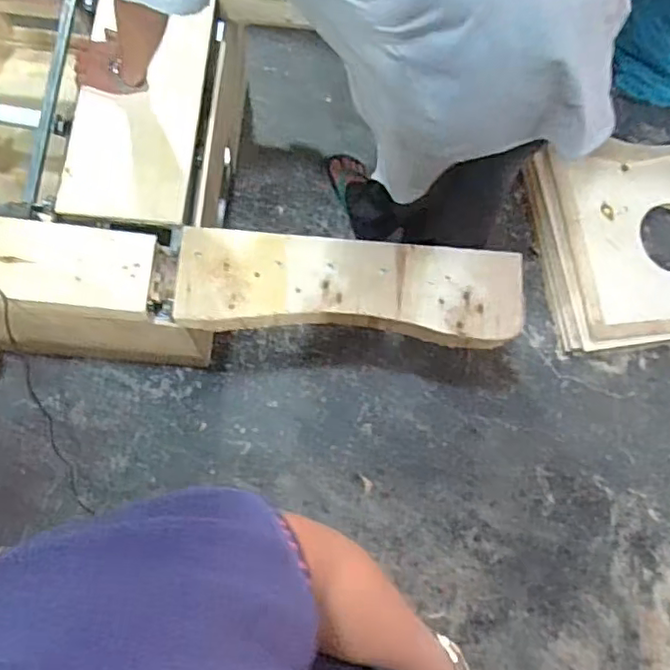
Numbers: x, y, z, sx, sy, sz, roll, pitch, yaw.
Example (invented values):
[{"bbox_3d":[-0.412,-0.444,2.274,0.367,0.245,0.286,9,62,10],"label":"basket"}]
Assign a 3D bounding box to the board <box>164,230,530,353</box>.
[{"bbox_3d":[0.032,-0.080,1.044,0.587,0.033,0.168,4,82,-4],"label":"board"}]

